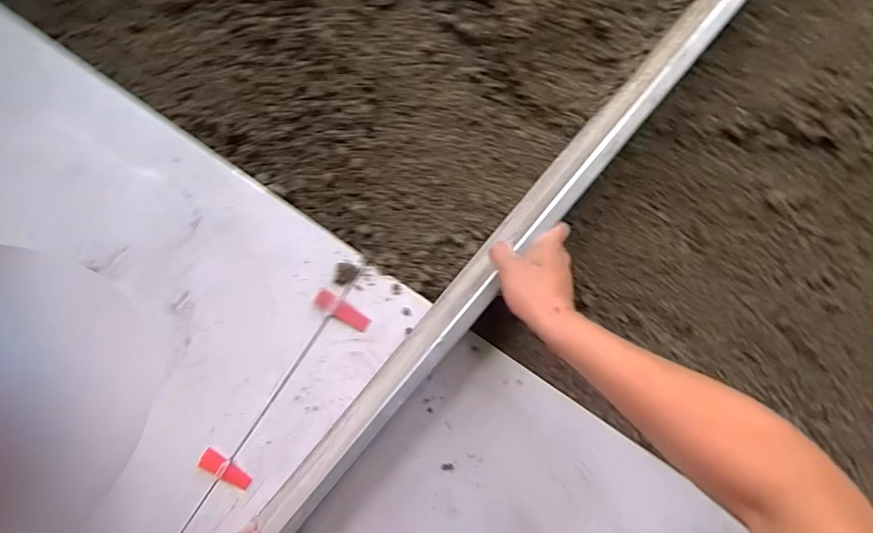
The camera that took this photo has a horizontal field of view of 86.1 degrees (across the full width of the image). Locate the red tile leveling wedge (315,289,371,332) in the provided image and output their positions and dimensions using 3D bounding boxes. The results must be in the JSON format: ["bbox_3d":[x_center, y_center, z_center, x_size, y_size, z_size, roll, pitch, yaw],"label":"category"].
[{"bbox_3d":[-0.121,0.058,0.603,0.076,0.008,0.022,34,92,0],"label":"red tile leveling wedge"}]

